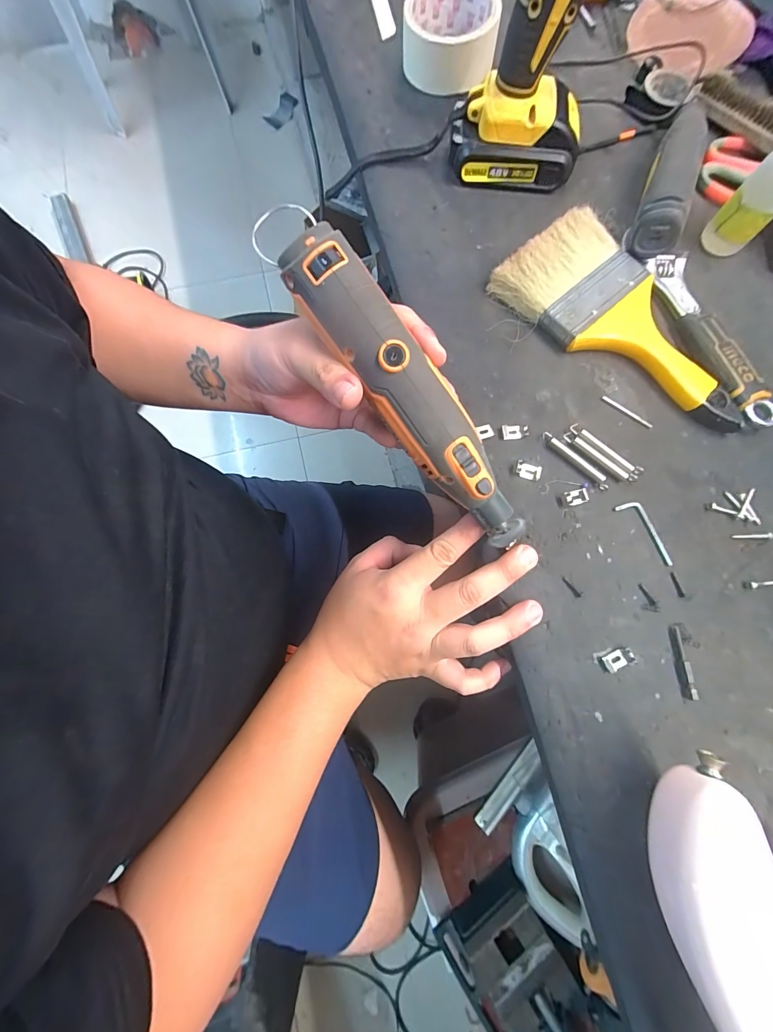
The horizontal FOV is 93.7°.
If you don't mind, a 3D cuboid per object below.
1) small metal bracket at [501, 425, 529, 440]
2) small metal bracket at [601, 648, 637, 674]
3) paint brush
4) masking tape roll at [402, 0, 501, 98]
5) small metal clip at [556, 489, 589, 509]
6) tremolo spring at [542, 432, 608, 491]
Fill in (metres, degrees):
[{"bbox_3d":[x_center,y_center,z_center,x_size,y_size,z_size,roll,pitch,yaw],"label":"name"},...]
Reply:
[{"bbox_3d":[0.103,-0.067,0.292,0.020,0.005,0.011,4,78,0],"label":"small metal bracket"},{"bbox_3d":[0.164,0.102,0.256,0.022,0.006,0.012,-21,79,-5],"label":"small metal bracket"},{"bbox_3d":[0.193,-0.172,0.303,0.188,0.026,0.102,41,81,7],"label":"paint brush"},{"bbox_3d":[0.062,-0.467,0.354,0.087,0.040,0.084,0,78,0],"label":"masking tape roll"},{"bbox_3d":[0.144,-0.014,0.280,0.023,0.006,0.011,-15,79,-4],"label":"small metal clip"},{"bbox_3d":[0.149,-0.044,0.286,0.063,0.005,0.008,44,81,8],"label":"tremolo spring"}]

